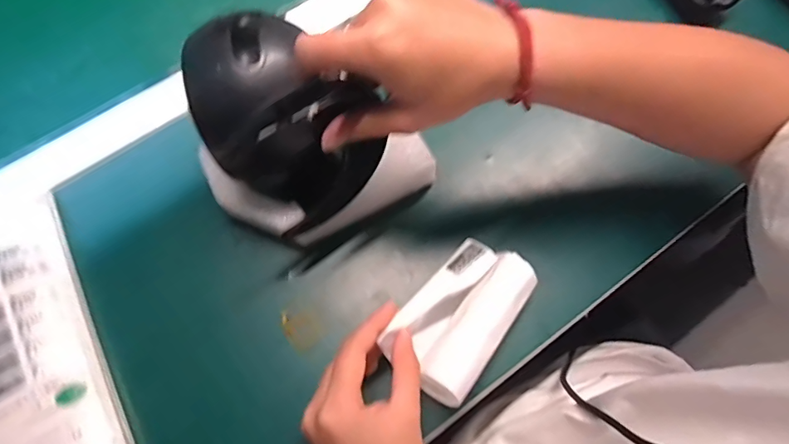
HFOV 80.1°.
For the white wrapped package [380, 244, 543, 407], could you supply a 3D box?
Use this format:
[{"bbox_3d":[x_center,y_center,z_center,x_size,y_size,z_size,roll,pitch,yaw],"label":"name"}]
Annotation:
[{"bbox_3d":[0.047,0.064,0.330,0.065,0.043,0.110,36,74,13],"label":"white wrapped package"}]

